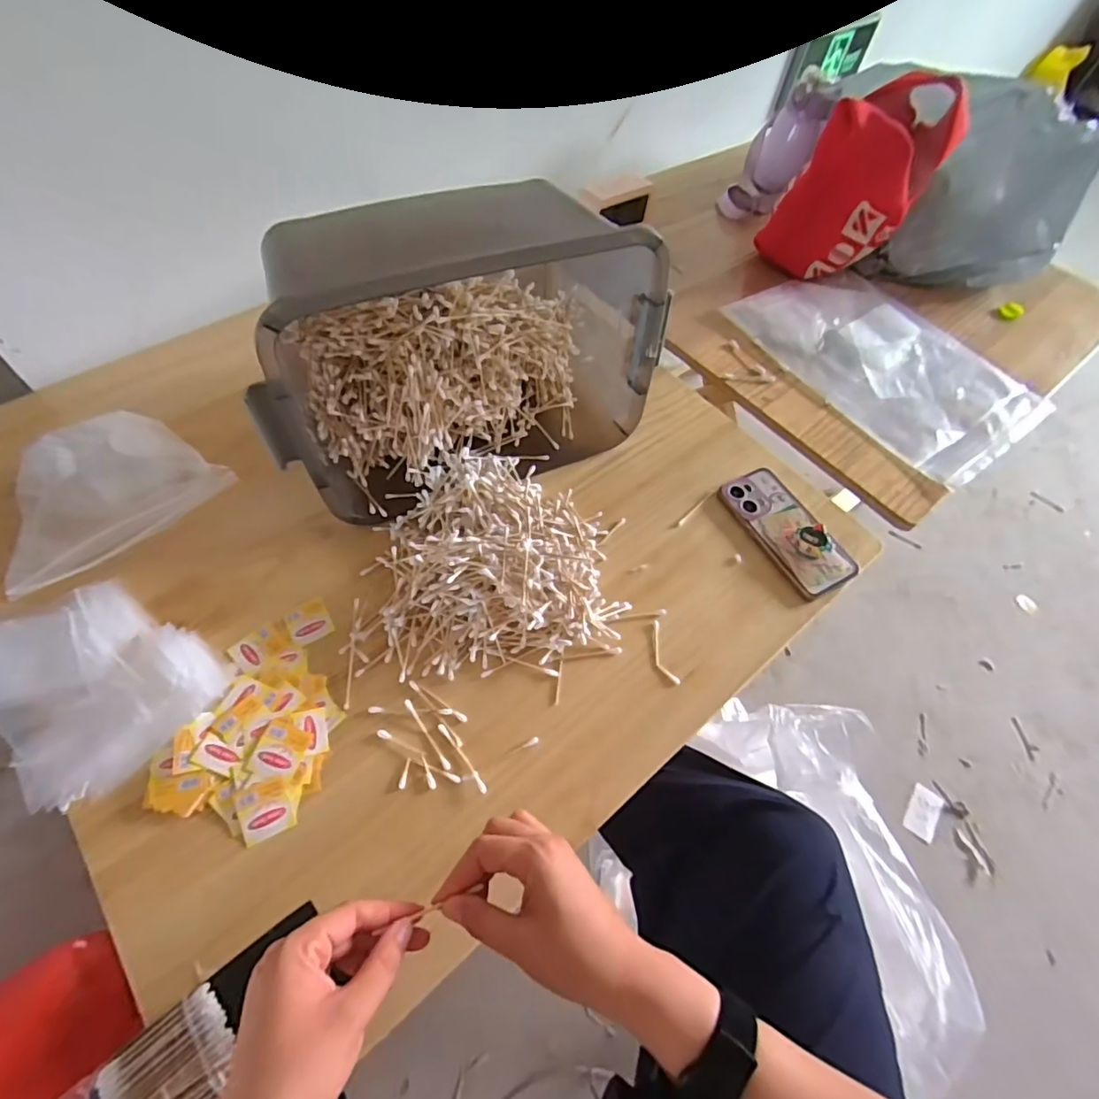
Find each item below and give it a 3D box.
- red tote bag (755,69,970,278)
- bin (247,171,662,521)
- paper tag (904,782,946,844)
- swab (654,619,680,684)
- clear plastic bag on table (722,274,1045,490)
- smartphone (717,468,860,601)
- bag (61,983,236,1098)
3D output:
[{"bbox_3d":[0.482,-0.573,0.853,0.180,0.219,0.229,36,62,16],"label":"red tote bag"},{"bbox_3d":[-0.091,-0.210,0.580,0.405,0.248,0.205,-23,63,-16],"label":"bin"},{"bbox_3d":[0.699,0.491,1.030,0.053,0.007,0.094,29,68,18],"label":"paper tag"},{"bbox_3d":[0.111,0.102,0.542,0.017,0.004,0.067,-11,60,-9],"label":"swab"},{"bbox_3d":[0.492,-0.290,0.807,0.297,0.016,0.410,-29,64,-19],"label":"clear plastic bag on table"},{"bbox_3d":[0.268,-0.025,0.621,0.080,0.023,0.163,-23,63,-16],"label":"smartphone"},{"bbox_3d":[-0.265,0.356,0.361,0.108,0.013,0.062,-33,66,-21],"label":"bag"}]

